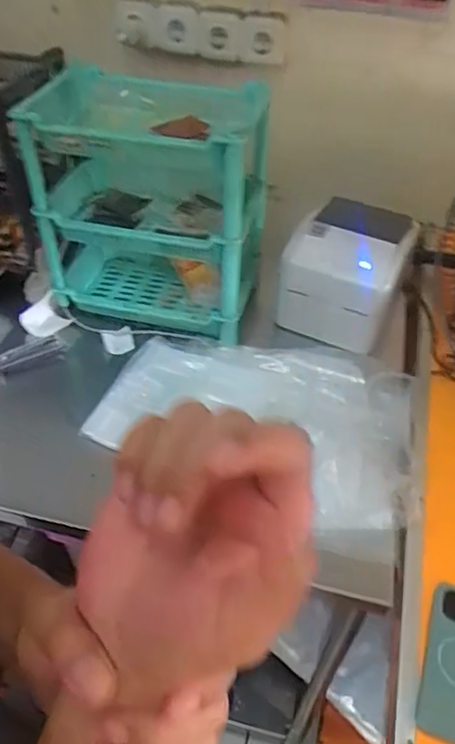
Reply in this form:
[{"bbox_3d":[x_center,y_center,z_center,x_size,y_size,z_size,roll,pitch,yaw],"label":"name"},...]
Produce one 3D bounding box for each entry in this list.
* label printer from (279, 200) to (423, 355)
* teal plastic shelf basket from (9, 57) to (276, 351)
[{"bbox_3d":[0.192,-0.166,0.933,0.181,0.147,0.204,28,50,23],"label":"label printer"},{"bbox_3d":[-0.117,-0.259,0.892,0.313,0.319,0.241,12,46,9],"label":"teal plastic shelf basket"}]

